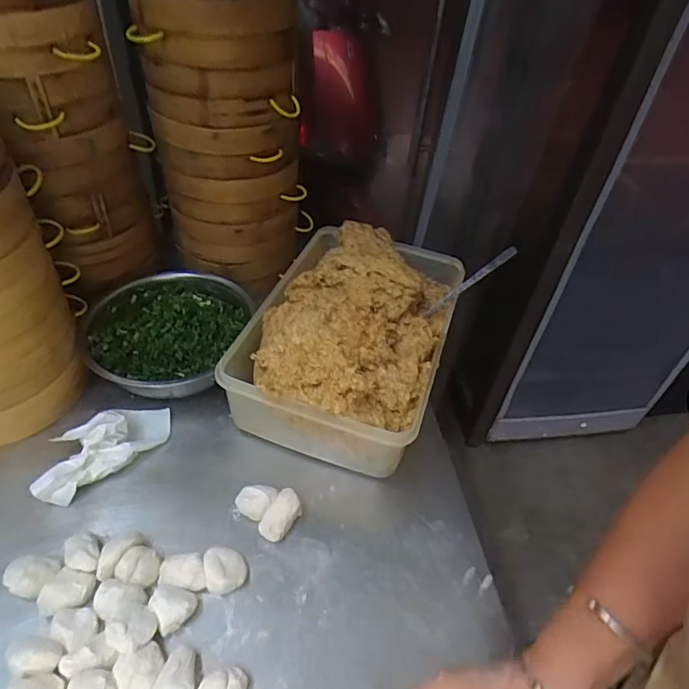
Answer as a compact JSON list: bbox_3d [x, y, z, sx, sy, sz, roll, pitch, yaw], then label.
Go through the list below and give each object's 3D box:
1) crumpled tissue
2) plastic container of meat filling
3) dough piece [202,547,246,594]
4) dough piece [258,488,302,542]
[{"bbox_3d":[-0.248,0.099,0.518,0.052,0.055,0.145,34,51,26],"label":"crumpled tissue"},{"bbox_3d":[0.009,-0.024,0.603,0.222,0.152,0.314,16,45,10],"label":"plastic container of meat filling"},{"bbox_3d":[-0.107,0.203,0.453,0.035,0.024,0.034,3,44,-3],"label":"dough piece"},{"bbox_3d":[-0.062,0.167,0.490,0.027,0.031,0.044,31,50,24],"label":"dough piece"}]

